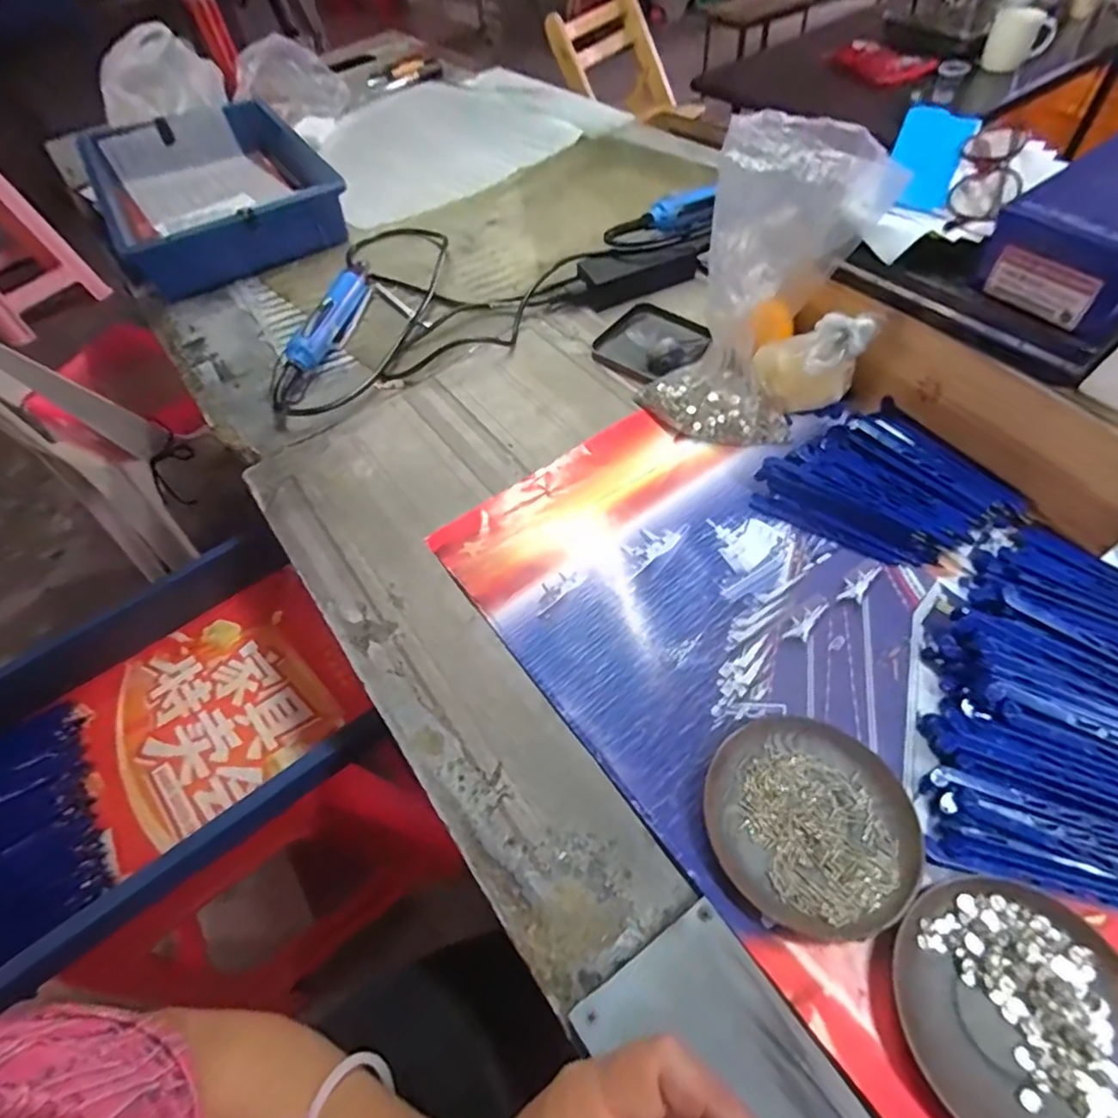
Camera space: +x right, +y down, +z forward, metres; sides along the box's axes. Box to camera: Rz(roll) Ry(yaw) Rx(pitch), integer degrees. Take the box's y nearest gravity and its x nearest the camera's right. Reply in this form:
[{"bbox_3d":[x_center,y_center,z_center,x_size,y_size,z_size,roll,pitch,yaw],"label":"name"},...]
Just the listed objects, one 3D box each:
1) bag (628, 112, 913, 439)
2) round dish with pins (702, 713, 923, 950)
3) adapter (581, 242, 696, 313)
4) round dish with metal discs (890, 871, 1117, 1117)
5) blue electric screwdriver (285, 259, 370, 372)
[{"bbox_3d":[0.168,-0.217,0.484,0.125,0.245,0.092,39,43,27],"label":"bag"},{"bbox_3d":[0.148,0.152,0.341,0.114,0.017,0.114,-2,55,4],"label":"round dish with pins"},{"bbox_3d":[0.086,-0.324,0.660,0.120,0.035,0.051,-12,55,-3],"label":"adapter"},{"bbox_3d":[0.226,0.222,0.283,0.112,0.014,0.111,-40,61,-21],"label":"round dish with metal discs"},{"bbox_3d":[-0.260,-0.296,0.678,0.030,0.039,0.205,4,56,8],"label":"blue electric screwdriver"}]

